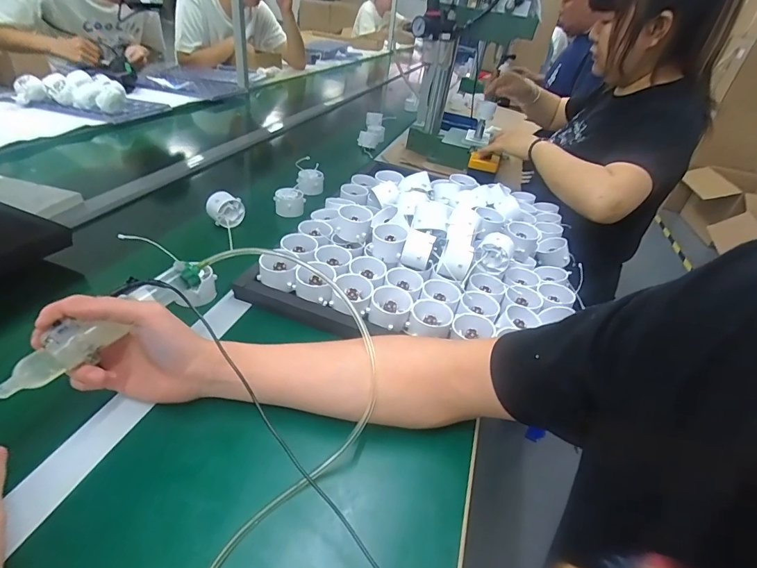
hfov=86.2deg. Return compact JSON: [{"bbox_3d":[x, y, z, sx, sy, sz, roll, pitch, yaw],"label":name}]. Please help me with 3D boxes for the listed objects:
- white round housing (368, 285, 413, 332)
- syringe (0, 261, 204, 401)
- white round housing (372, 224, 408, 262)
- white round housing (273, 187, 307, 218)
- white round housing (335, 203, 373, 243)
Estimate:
[{"bbox_3d":[0.015,0.028,0.497,0.047,0.027,0.047,15,36,11],"label":"white round housing"},{"bbox_3d":[-0.235,0.036,0.342,0.022,0.030,0.187,33,60,31],"label":"syringe"},{"bbox_3d":[0.014,-0.057,0.569,0.047,0.043,0.049,10,35,3],"label":"white round housing"},{"bbox_3d":[-0.165,-0.152,0.748,0.055,0.035,0.057,-5,37,-17],"label":"white round housing"},{"bbox_3d":[-0.037,-0.090,0.592,0.051,0.042,0.051,4,35,-5],"label":"white round housing"}]

